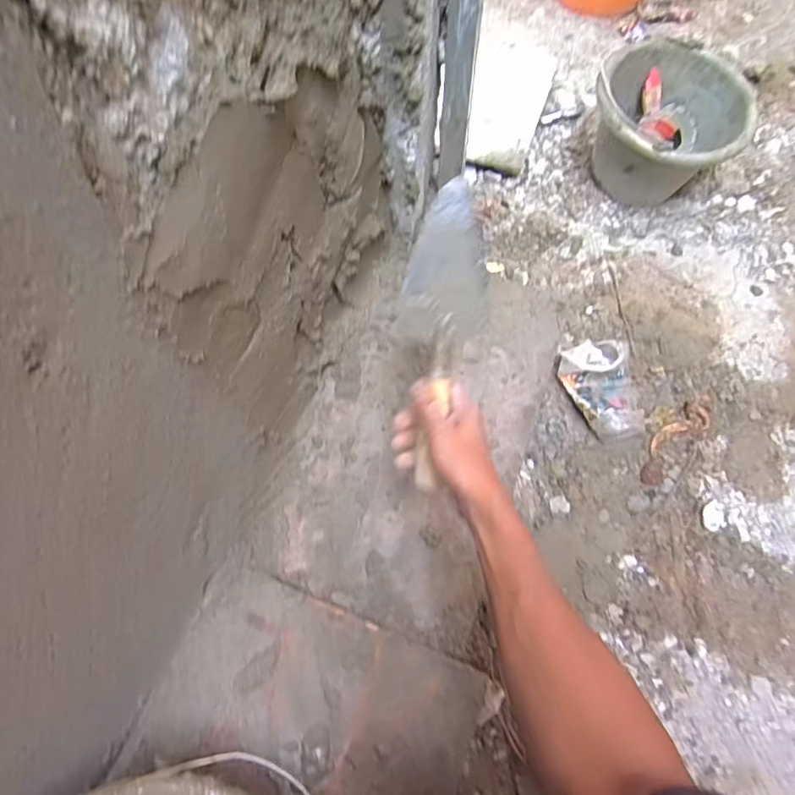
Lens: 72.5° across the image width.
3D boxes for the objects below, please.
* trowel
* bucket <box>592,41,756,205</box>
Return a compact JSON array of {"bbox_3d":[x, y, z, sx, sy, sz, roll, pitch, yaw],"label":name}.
[{"bbox_3d":[0.044,-0.059,0.549,0.084,0.043,0.295,6,92,1],"label":"trowel"},{"bbox_3d":[0.426,-0.443,0.911,0.228,0.163,0.227,0,66,1],"label":"bucket"}]

